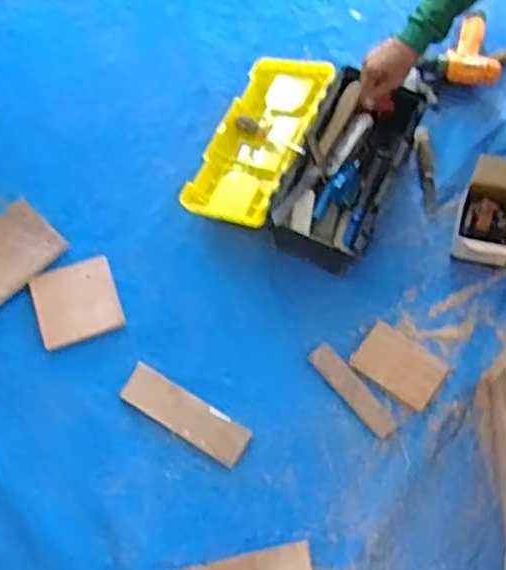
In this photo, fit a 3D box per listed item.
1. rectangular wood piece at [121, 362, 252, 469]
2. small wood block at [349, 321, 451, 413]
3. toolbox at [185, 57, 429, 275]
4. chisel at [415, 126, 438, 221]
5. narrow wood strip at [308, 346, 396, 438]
[{"bbox_3d":[-0.132,0.250,1.480,0.259,0.023,0.080,29,70,14],"label":"rectangular wood piece"},{"bbox_3d":[0.295,0.161,1.530,0.171,0.011,0.111,34,71,15],"label":"small wood block"},{"bbox_3d":[0.116,-0.292,1.656,0.414,0.153,0.454,25,71,9],"label":"toolbox"},{"bbox_3d":[0.391,-0.255,1.716,0.037,0.026,0.240,-2,66,1],"label":"chisel"},{"bbox_3d":[0.199,0.210,1.517,0.049,0.012,0.217,-37,70,-14],"label":"narrow wood strip"}]

